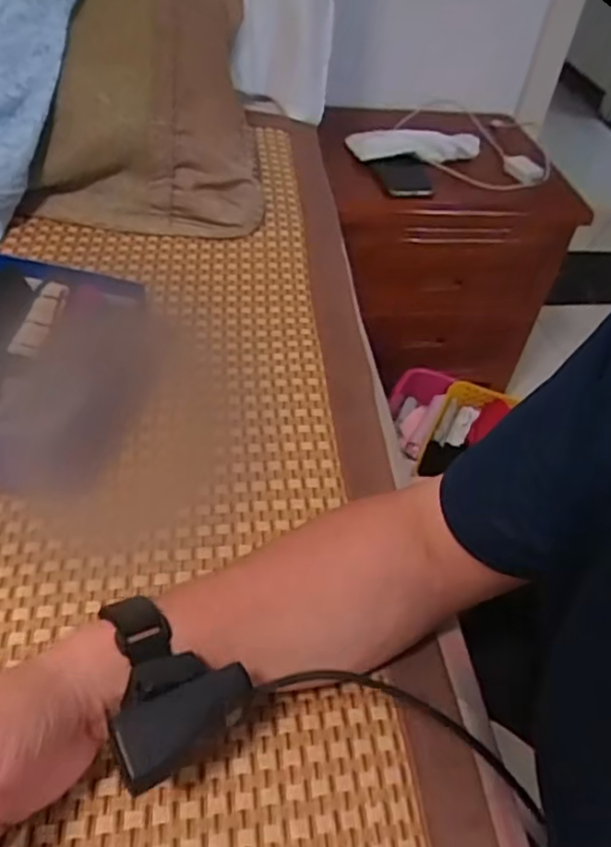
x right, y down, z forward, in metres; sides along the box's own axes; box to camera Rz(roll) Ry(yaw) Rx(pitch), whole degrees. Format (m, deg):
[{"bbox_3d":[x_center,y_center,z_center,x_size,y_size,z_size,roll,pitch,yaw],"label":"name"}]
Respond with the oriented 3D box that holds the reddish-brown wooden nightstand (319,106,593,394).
[{"bbox_3d":[0.216,-0.322,1.245,0.396,0.419,0.289,-6,49,-12],"label":"reddish-brown wooden nightstand"}]

